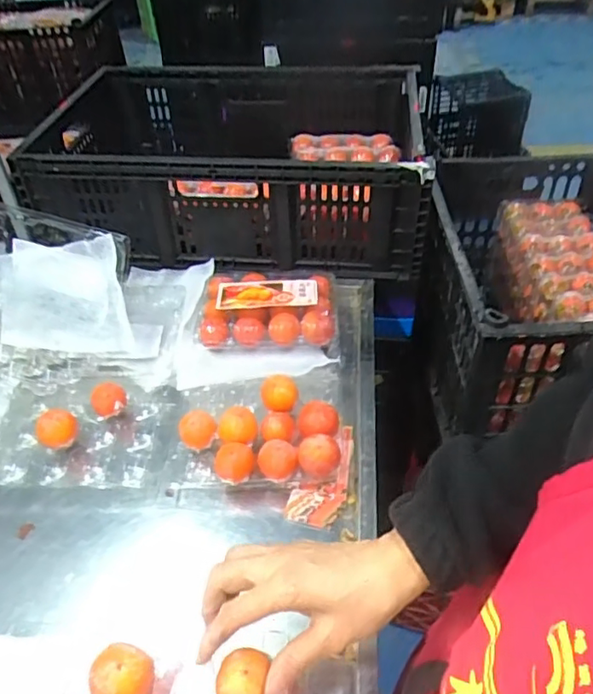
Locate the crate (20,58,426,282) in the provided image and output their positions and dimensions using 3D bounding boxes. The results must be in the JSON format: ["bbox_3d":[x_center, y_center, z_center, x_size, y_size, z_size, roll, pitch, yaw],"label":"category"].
[{"bbox_3d":[-0.098,-0.337,1.003,0.580,0.185,0.460,1,44,5],"label":"crate"}]

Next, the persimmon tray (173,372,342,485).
[{"bbox_3d":[-0.046,0.081,0.679,0.200,0.044,0.165,-1,43,3],"label":"persimmon tray"}]

